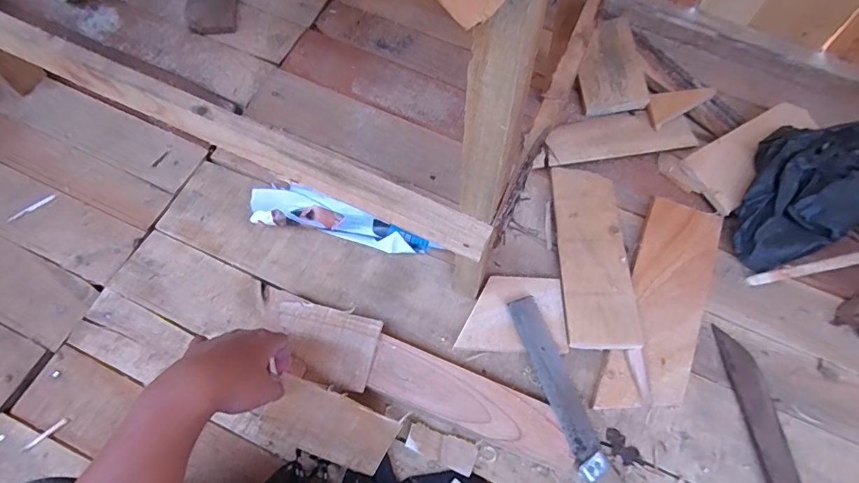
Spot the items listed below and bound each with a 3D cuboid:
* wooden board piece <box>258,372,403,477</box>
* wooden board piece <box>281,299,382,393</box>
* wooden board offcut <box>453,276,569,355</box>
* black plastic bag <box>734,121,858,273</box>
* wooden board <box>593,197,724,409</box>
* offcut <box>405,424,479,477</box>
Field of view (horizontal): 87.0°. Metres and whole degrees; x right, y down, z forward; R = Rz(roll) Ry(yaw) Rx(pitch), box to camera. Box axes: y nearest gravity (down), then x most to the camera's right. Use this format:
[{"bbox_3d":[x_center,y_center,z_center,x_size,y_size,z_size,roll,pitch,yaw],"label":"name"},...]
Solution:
[{"bbox_3d":[-0.103,0.195,0.474,0.130,0.005,0.073,29,99,-10],"label":"wooden board piece"},{"bbox_3d":[-0.120,0.117,0.514,0.115,0.008,0.080,14,67,3],"label":"wooden board piece"},{"bbox_3d":[0.102,0.089,0.567,0.130,0.017,0.093,2,69,-1],"label":"wooden board offcut"},{"bbox_3d":[0.501,-0.076,0.606,0.261,0.068,0.145,-40,75,-15],"label":"black plastic bag"},{"bbox_3d":[0.299,0.077,0.572,0.095,0.021,0.295,23,70,7],"label":"wooden board"},{"bbox_3d":[0.014,0.231,0.507,0.078,0.009,0.032,21,70,6],"label":"offcut"}]

